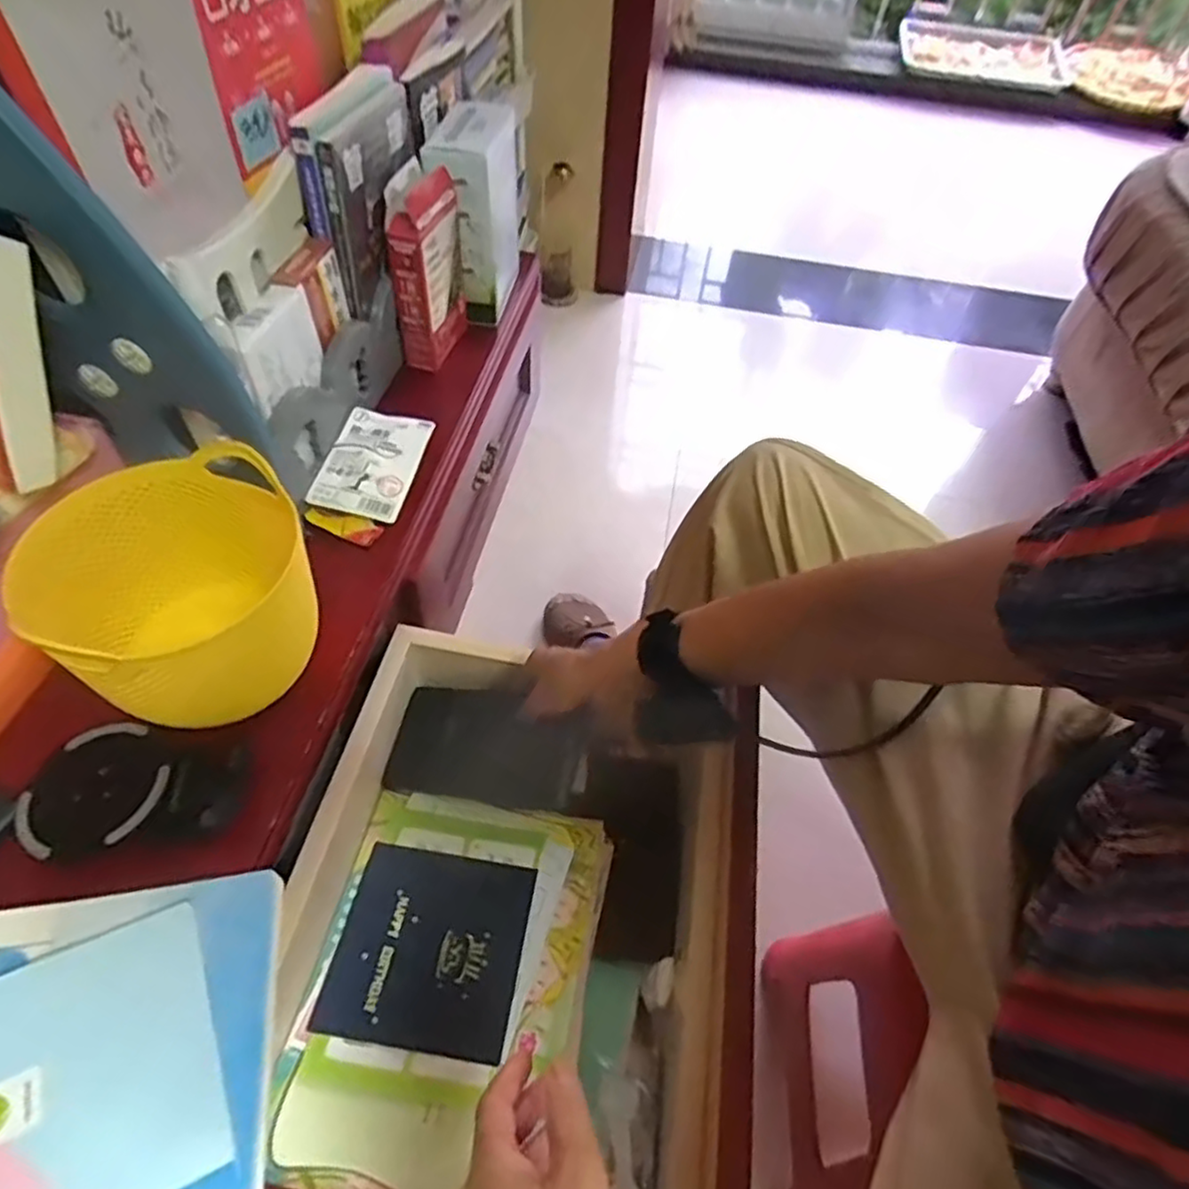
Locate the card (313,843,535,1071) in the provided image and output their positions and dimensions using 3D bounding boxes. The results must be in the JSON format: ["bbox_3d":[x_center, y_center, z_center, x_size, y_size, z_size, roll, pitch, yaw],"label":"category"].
[{"bbox_3d":[-0.134,0.288,0.578,0.146,0.004,0.145,9,51,3],"label":"card"}]

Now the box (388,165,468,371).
[{"bbox_3d":[-0.180,-0.350,0.760,0.046,0.186,0.101,11,51,4],"label":"box"}]

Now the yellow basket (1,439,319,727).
[{"bbox_3d":[-0.287,0.000,0.509,0.132,0.133,0.155,-12,53,-14],"label":"yellow basket"}]

